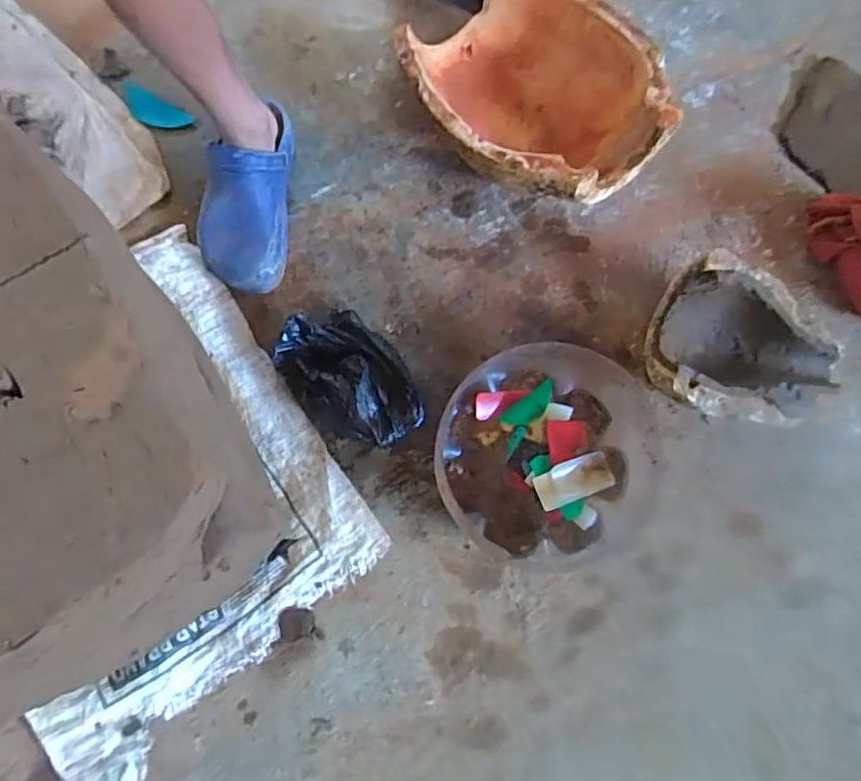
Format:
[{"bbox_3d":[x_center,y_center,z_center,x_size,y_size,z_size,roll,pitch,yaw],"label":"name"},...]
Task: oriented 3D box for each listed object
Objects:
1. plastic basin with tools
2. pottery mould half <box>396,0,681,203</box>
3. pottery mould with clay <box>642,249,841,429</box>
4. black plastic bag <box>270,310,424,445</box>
[{"bbox_3d":[0.137,0.076,0.676,0.255,0.113,0.255,0,76,-2],"label":"plastic basin with tools"},{"bbox_3d":[0.132,-0.386,0.776,0.279,0.146,0.331,-40,80,-11],"label":"pottery mould half"},{"bbox_3d":[0.391,-0.043,0.721,0.224,0.104,0.194,23,76,4],"label":"pottery mould with clay"},{"bbox_3d":[-0.102,-0.013,0.716,0.129,0.063,0.201,-44,81,-11],"label":"black plastic bag"}]

